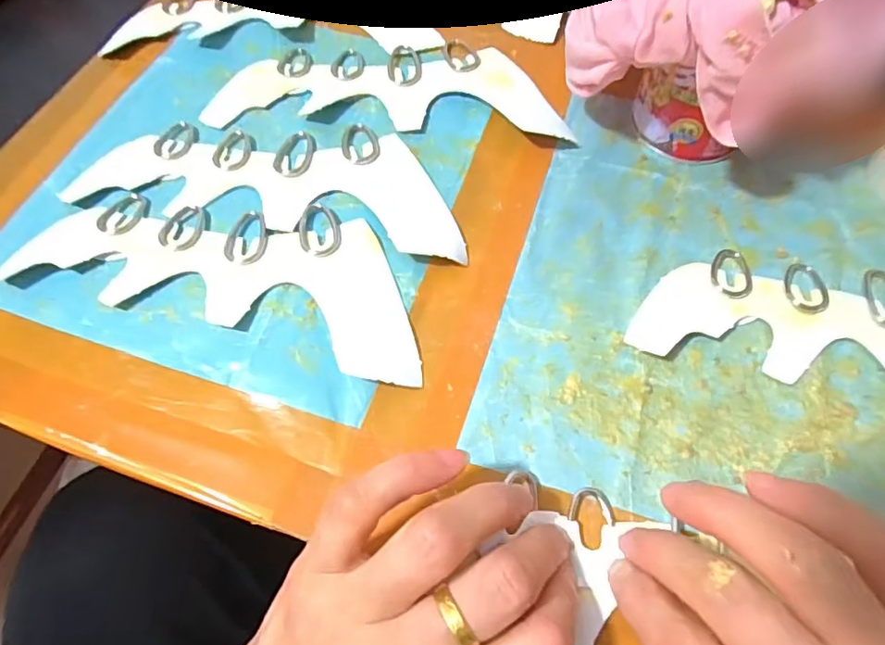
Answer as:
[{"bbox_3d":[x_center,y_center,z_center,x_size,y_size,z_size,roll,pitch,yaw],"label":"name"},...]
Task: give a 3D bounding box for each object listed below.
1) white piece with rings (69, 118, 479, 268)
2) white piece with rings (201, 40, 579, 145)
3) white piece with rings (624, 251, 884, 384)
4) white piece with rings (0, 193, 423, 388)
[{"bbox_3d":[-0.088,-0.083,0.301,0.210,0.011,0.081,11,63,7],"label":"white piece with rings"},{"bbox_3d":[-0.032,-0.145,0.332,0.206,0.011,0.080,6,63,4],"label":"white piece with rings"},{"bbox_3d":[0.197,0.000,0.253,0.203,0.011,0.080,14,64,8],"label":"white piece with rings"},{"bbox_3d":[-0.105,-0.030,0.274,0.209,0.011,0.082,13,64,8],"label":"white piece with rings"}]

